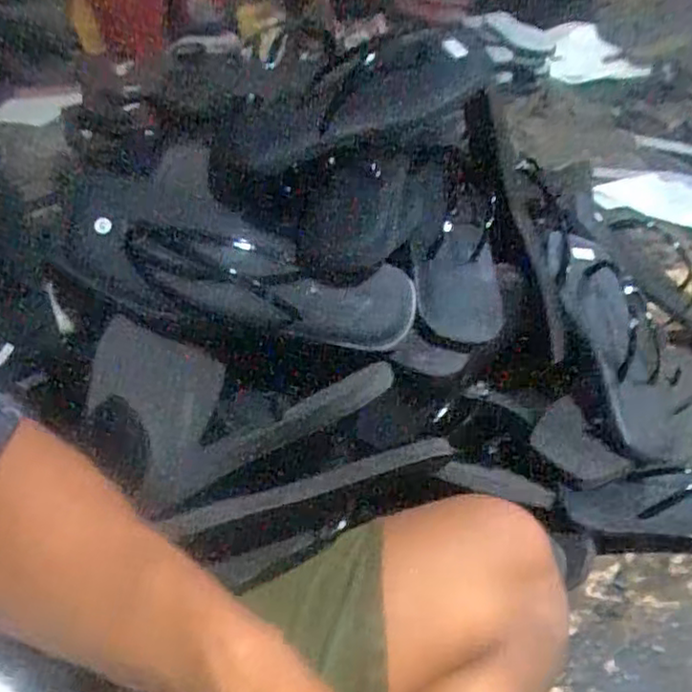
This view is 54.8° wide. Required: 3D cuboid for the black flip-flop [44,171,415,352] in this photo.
[{"bbox_3d":[-0.077,-0.055,0.482,0.259,0.072,0.067,16,41,-1],"label":"black flip-flop"}]

